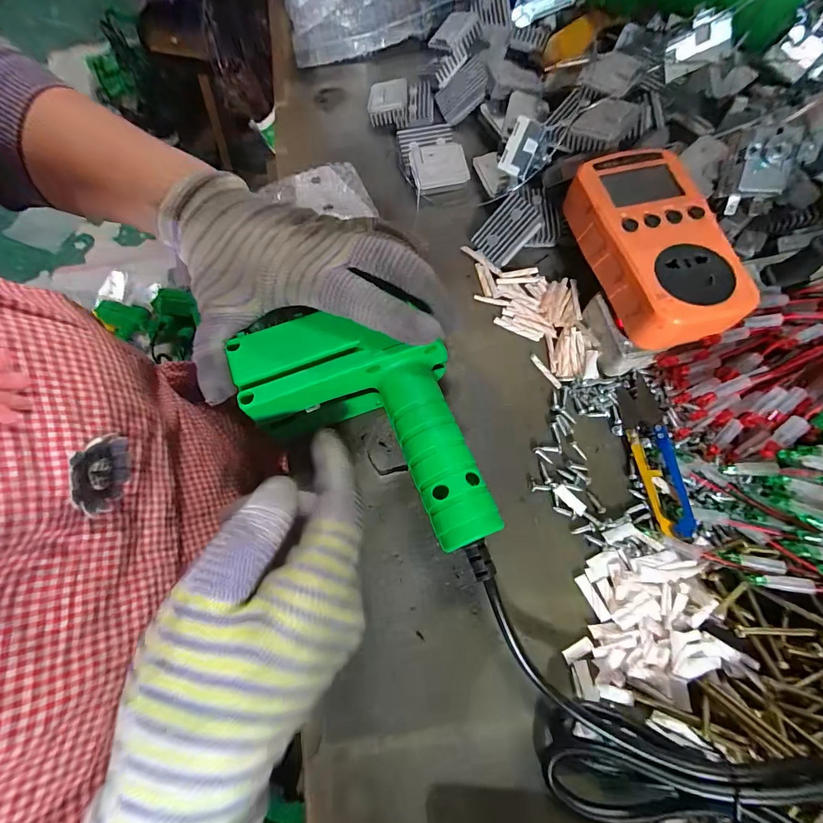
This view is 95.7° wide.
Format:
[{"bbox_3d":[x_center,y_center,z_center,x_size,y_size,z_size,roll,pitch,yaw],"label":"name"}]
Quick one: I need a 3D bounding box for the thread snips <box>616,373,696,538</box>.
[{"bbox_3d":[0.152,0.025,0.231,0.021,0.016,0.099,-6,72,0],"label":"thread snips"}]

